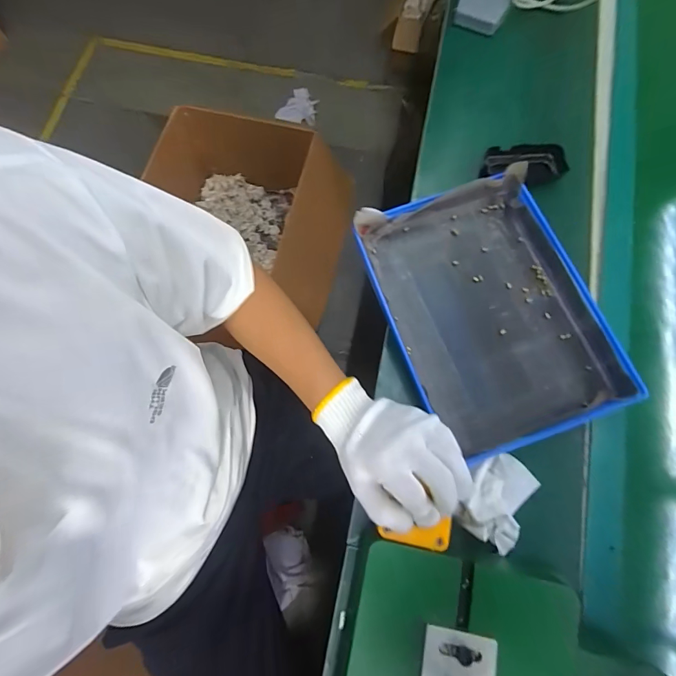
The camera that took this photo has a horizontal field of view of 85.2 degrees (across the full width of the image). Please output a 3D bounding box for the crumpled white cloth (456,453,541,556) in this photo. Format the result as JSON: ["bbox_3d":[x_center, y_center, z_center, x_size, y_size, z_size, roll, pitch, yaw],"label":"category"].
[{"bbox_3d":[0.171,0.168,0.390,0.086,0.037,0.096,32,77,9],"label":"crumpled white cloth"}]

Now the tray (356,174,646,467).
[{"bbox_3d":[0.184,-0.039,0.452,0.244,0.037,0.310,-19,75,-5],"label":"tray"}]

